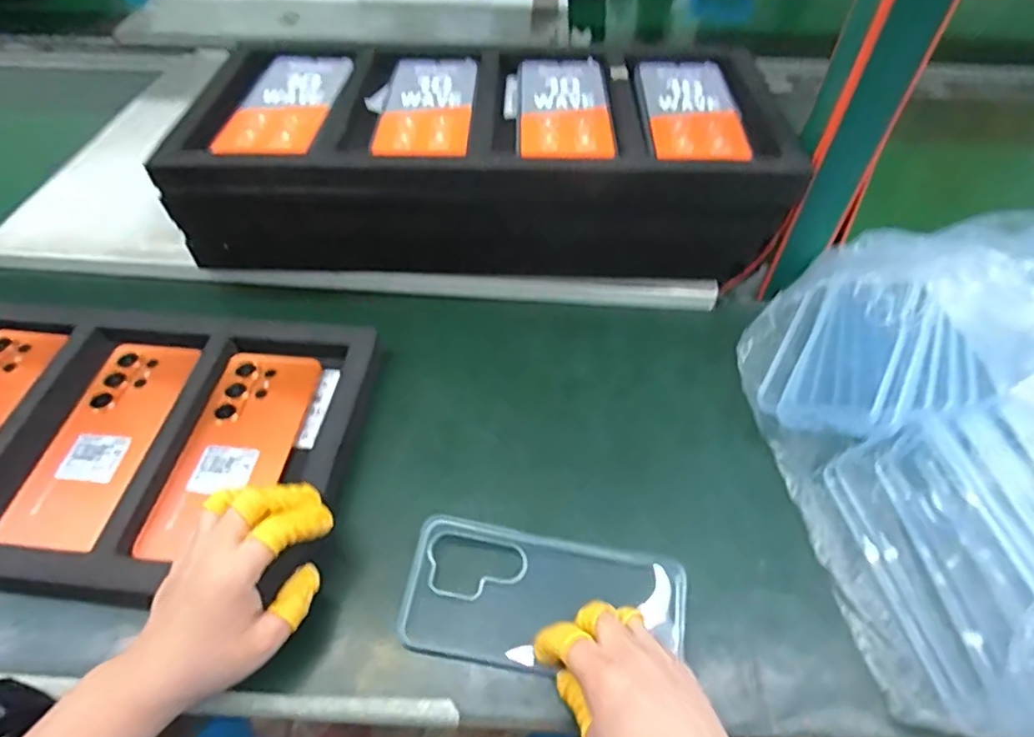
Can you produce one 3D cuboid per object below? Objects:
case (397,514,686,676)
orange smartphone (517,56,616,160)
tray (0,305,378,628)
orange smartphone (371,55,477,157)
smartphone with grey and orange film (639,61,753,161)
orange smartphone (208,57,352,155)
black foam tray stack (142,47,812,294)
[{"bbox_3d":[0.017,0.145,0.372,0.171,0.014,0.082,9,62,4],"label":"case"},{"bbox_3d":[0.039,-0.227,0.505,0.076,0.008,0.160,0,50,-1],"label":"orange smartphone"},{"bbox_3d":[-0.360,0.045,0.436,0.476,0.030,0.229,5,53,6],"label":"tray"},{"bbox_3d":[-0.076,-0.231,0.507,0.073,0.012,0.170,0,52,2],"label":"orange smartphone"},{"bbox_3d":[0.148,-0.224,0.502,0.076,0.009,0.161,2,50,1],"label":"smartphone with grey and orange film"},{"bbox_3d":[-0.197,-0.235,0.511,0.074,0.010,0.165,3,50,2],"label":"orange smartphone"},{"bbox_3d":[-0.030,-0.188,0.534,0.489,0.124,0.214,0,50,-1],"label":"black foam tray stack"}]

